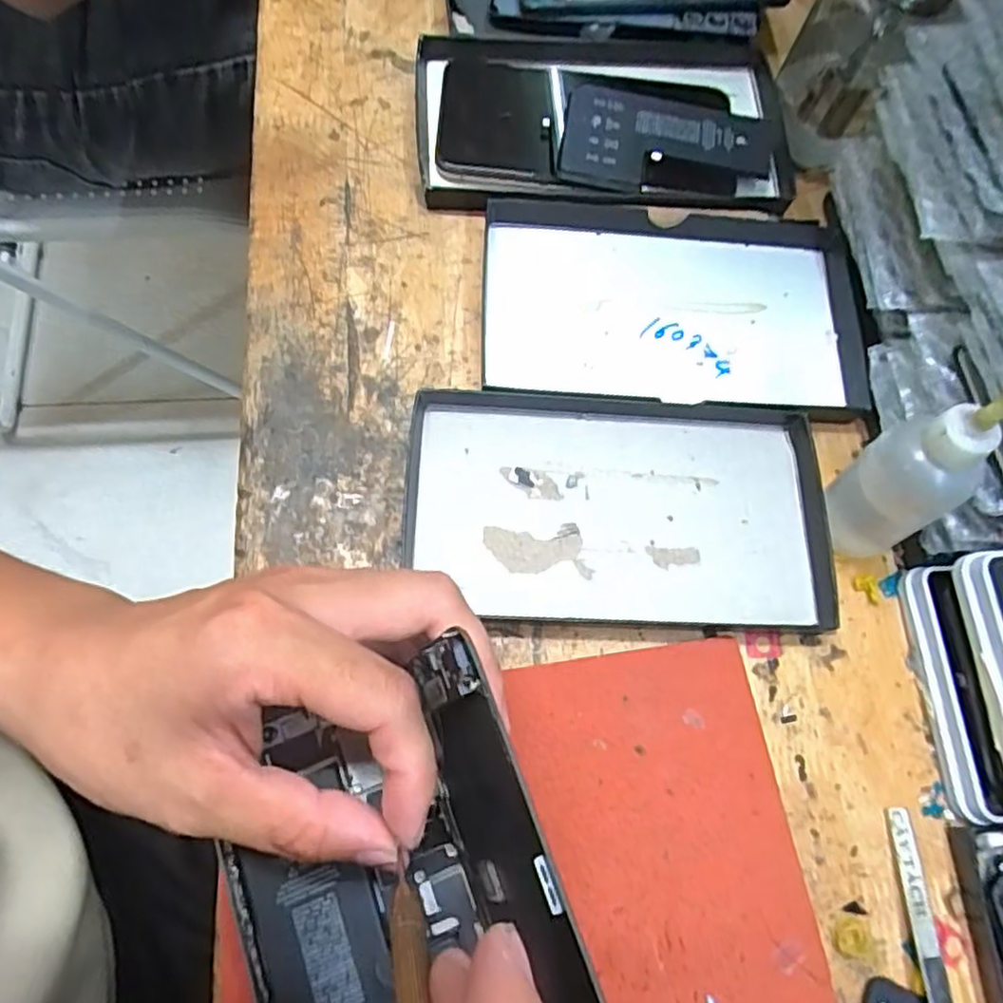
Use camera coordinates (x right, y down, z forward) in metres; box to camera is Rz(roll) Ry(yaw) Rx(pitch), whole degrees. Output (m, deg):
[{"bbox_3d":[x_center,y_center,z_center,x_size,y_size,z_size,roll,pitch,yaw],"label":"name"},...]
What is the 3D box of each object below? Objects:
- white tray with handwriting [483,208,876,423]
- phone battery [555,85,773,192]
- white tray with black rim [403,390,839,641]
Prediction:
[{"bbox_3d":[0.080,-0.091,0.320,0.172,0.016,0.104,2,70,-4],"label":"white tray with handwriting"},{"bbox_3d":[0.083,-0.176,0.340,0.105,0.006,0.056,7,79,-9],"label":"phone battery"},{"bbox_3d":[0.049,0.006,0.289,0.172,0.015,0.099,3,69,-4],"label":"white tray with black rim"}]

